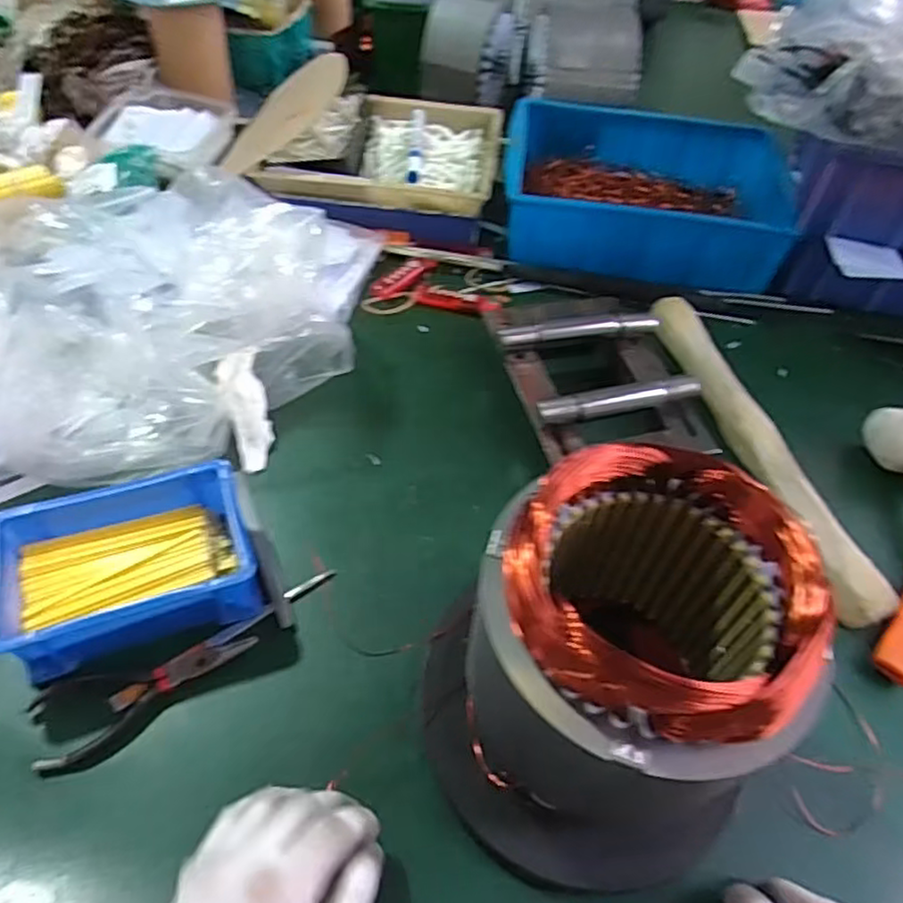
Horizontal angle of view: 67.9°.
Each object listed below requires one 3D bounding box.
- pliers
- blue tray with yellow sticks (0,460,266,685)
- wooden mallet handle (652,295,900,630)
[{"bbox_3d":[-0.179,0.139,0.397,0.125,0.010,0.048,-18,55,-18],"label":"pliers"},{"bbox_3d":[-0.202,0.069,0.424,0.141,0.050,0.102,-16,55,-17],"label":"blue tray with yellow sticks"},{"bbox_3d":[0.245,-0.014,0.545,0.034,0.025,0.321,-9,53,-12],"label":"wooden mallet handle"}]

